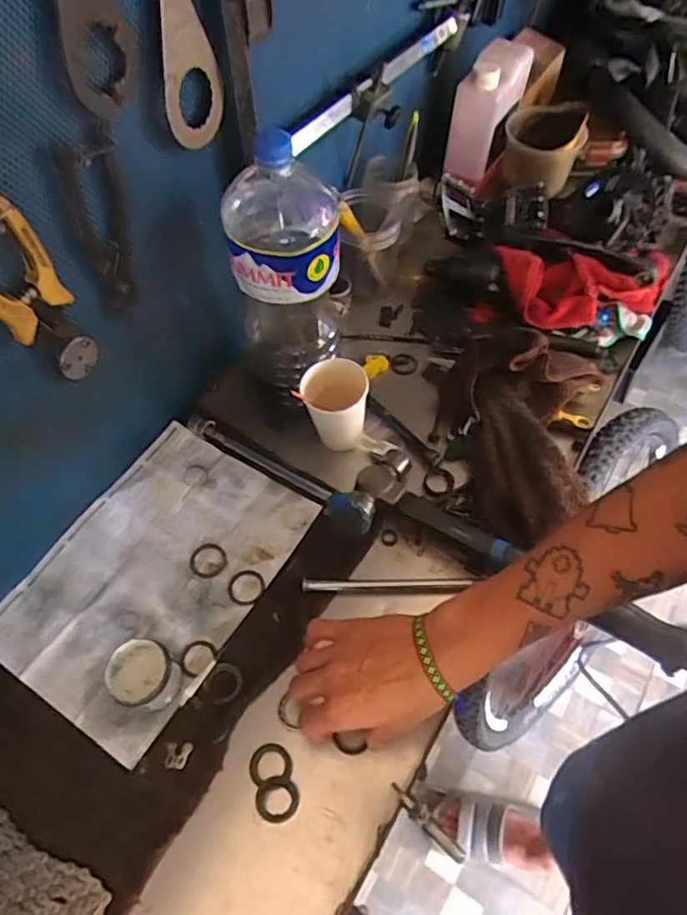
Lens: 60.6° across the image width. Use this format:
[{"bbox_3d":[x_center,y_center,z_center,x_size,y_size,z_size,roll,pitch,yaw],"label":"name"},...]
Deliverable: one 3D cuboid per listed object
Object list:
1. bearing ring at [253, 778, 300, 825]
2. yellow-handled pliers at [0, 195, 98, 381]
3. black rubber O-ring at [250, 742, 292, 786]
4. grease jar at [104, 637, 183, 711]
[{"bbox_3d":[-0.055,0.284,0.487,0.035,0.012,0.033,-1,57,2],"label":"bearing ring"},{"bbox_3d":[-0.237,-0.113,0.446,0.059,0.161,0.030,-34,62,-18],"label":"yellow-handled pliers"},{"bbox_3d":[-0.063,0.260,0.501,0.034,0.010,0.031,-1,57,2],"label":"black rubber O-ring"},{"bbox_3d":[-0.175,0.191,0.518,0.055,0.043,0.054,-1,57,2],"label":"grease jar"}]

